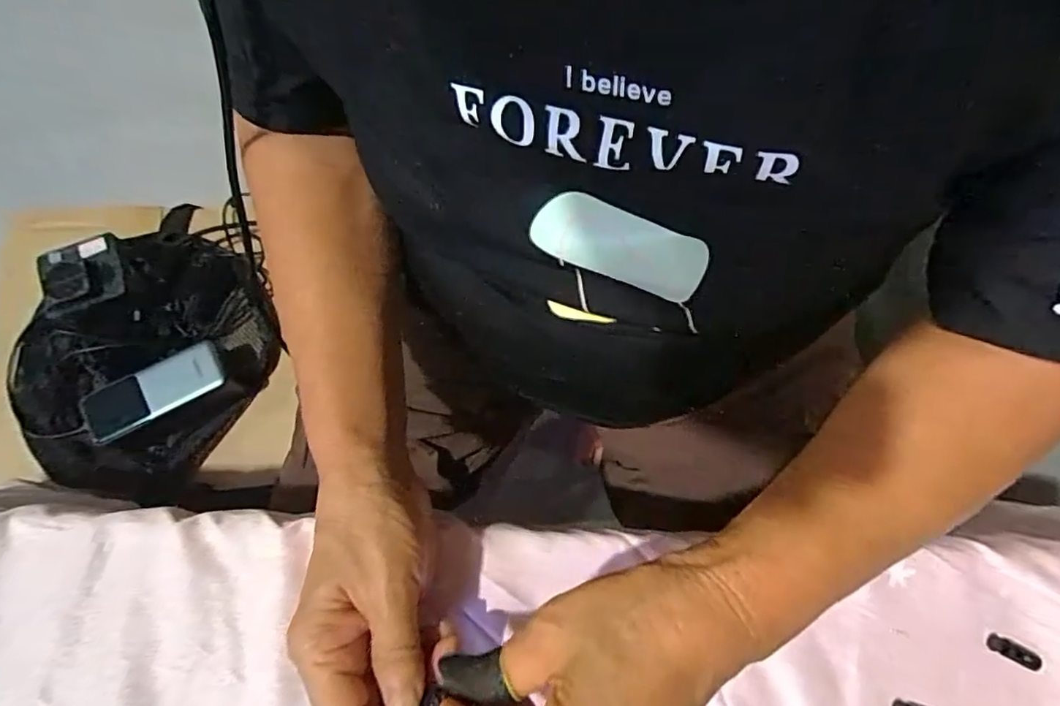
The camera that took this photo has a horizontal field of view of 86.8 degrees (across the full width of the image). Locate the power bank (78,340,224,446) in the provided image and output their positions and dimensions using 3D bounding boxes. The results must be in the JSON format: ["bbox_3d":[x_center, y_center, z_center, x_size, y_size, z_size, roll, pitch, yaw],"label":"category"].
[{"bbox_3d":[-0.365,0.037,0.538,0.133,0.014,0.048,-28,81,-7],"label":"power bank"}]

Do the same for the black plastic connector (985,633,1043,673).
[{"bbox_3d":[0.268,0.166,0.311,0.026,0.004,0.010,26,78,19],"label":"black plastic connector"}]

